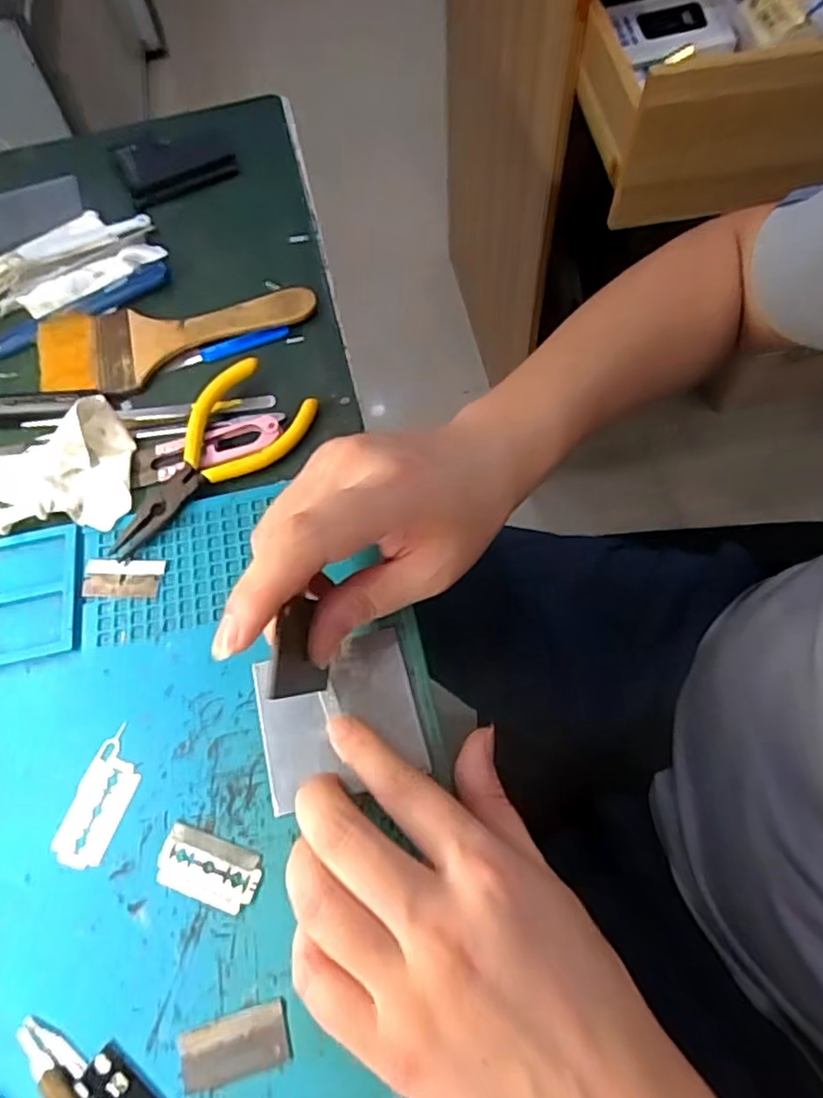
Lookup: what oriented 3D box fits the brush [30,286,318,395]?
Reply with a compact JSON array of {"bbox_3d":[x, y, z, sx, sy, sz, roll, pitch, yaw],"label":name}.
[{"bbox_3d":[-0.139,-0.131,0.389,0.161,0.009,0.065,-15,64,-4],"label":"brush"}]

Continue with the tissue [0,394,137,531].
[{"bbox_3d":[-0.188,-0.042,0.338,0.076,0.030,0.060,-8,63,-1],"label":"tissue"}]

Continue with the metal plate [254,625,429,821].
[{"bbox_3d":[-0.032,0.072,0.286,0.066,0.004,0.064,-15,64,-3],"label":"metal plate"}]

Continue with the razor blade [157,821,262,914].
[{"bbox_3d":[-0.081,0.127,0.261,0.041,0.004,0.023,16,66,11],"label":"razor blade"}]

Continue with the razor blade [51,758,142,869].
[{"bbox_3d":[-0.133,0.110,0.273,0.024,0.004,0.041,15,65,11],"label":"razor blade"}]

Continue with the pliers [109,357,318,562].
[{"bbox_3d":[-0.109,-0.046,0.342,0.057,0.015,0.124,34,70,18],"label":"pliers"}]

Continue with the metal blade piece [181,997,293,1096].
[{"bbox_3d":[-0.064,0.179,0.235,0.039,0.004,0.019,-16,64,-4],"label":"metal blade piece"}]

